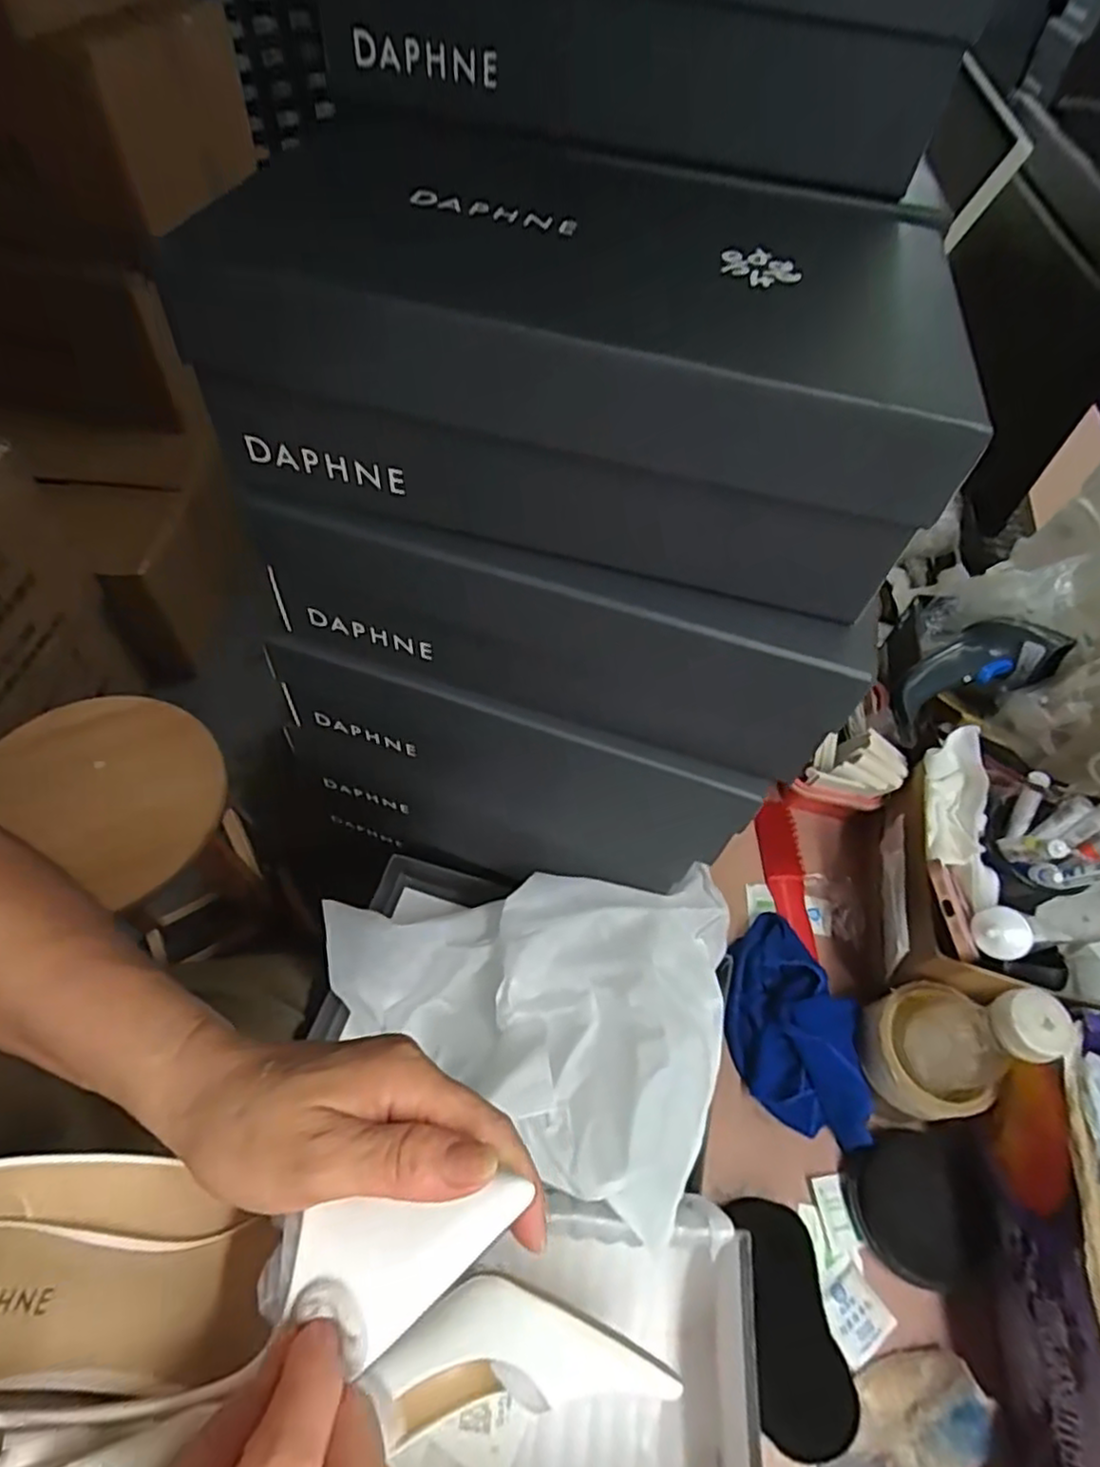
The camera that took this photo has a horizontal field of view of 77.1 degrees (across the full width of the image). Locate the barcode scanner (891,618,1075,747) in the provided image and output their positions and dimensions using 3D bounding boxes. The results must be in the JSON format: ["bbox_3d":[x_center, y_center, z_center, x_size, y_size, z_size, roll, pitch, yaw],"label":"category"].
[{"bbox_3d":[0.384,-0.055,0.645,0.155,0.055,0.066,-24,58,6],"label":"barcode scanner"}]

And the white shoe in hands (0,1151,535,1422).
[{"bbox_3d":[-0.135,0.184,0.236,0.239,0.066,0.067,-6,55,7],"label":"white shoe in hands"}]

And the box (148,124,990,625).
[{"bbox_3d":[0.012,-0.168,0.314,0.294,0.099,0.156,11,56,4],"label":"box"}]

